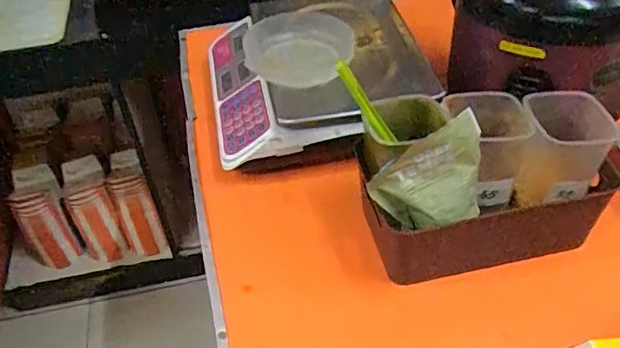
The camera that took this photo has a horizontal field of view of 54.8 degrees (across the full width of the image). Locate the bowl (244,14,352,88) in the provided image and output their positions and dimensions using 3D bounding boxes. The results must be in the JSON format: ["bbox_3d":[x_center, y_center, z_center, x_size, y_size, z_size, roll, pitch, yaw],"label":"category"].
[{"bbox_3d":[-0.020,-0.184,0.870,0.150,0.043,0.152,-2,44,2],"label":"bowl"}]

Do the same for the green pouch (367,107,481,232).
[{"bbox_3d":[0.127,0.009,0.636,0.130,0.123,0.043,-12,45,-7],"label":"green pouch"}]

